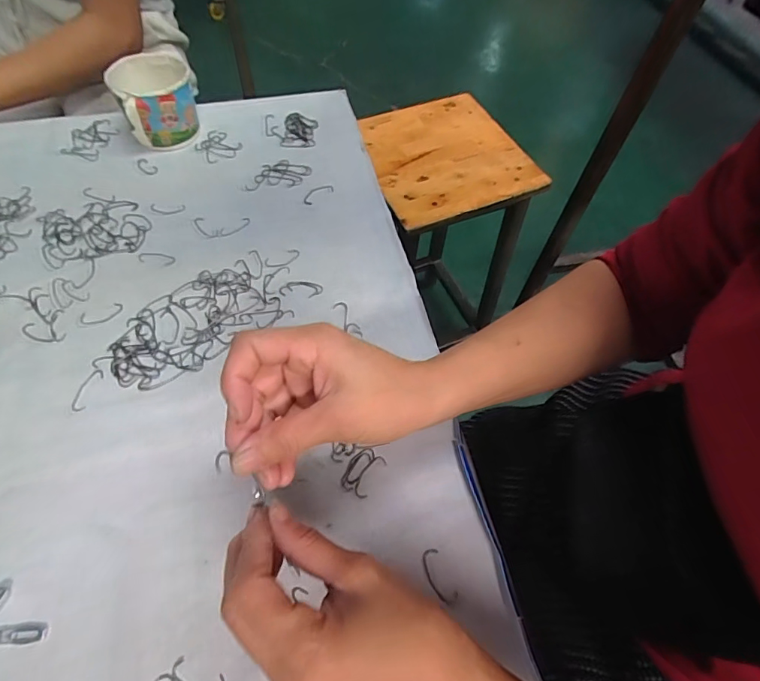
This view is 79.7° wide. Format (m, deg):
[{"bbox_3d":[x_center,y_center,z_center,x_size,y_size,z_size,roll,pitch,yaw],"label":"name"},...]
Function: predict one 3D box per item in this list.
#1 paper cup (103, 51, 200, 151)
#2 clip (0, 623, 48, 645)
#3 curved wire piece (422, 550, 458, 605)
[{"bbox_3d":[-0.267,-0.294,0.555,0.080,0.075,0.086,1,59,-1],"label":"paper cup"},{"bbox_3d":[-0.249,0.198,0.306,0.046,0.004,0.012,-2,59,-3],"label":"clip"},{"bbox_3d":[0.042,0.173,0.334,0.015,0.004,0.038,-20,62,-13],"label":"curved wire piece"}]

